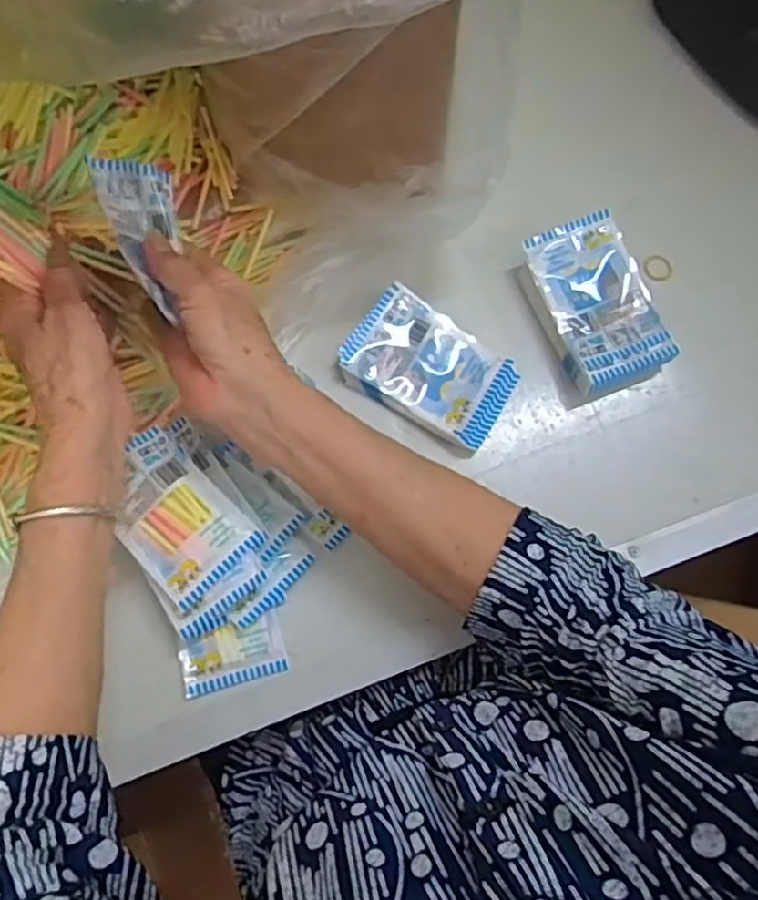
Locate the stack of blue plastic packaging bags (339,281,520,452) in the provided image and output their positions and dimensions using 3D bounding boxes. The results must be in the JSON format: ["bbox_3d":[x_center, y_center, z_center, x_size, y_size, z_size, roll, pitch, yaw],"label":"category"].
[{"bbox_3d":[0.035,-0.058,0.497,0.115,0.014,0.074,35,79,7],"label":"stack of blue plastic packaging bags"}]

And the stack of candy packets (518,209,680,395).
[{"bbox_3d":[0.153,-0.103,0.504,0.069,0.033,0.122,-22,79,-6],"label":"stack of candy packets"}]

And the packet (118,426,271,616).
[{"bbox_3d":[-0.129,0.039,0.441,0.066,0.010,0.102,-42,81,-9],"label":"packet"}]

